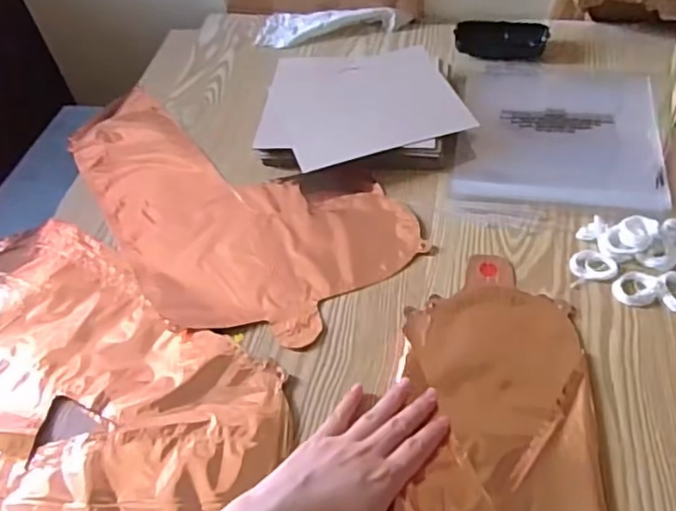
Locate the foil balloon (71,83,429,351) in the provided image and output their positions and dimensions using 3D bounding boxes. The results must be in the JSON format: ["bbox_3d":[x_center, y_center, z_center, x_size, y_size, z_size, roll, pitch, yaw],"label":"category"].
[{"bbox_3d":[-0.138,-0.066,0.651,0.223,0.014,0.430,-36,55,-24],"label":"foil balloon"}]

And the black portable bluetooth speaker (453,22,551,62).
[{"bbox_3d":[0.199,-0.266,0.764,0.106,0.025,0.051,3,49,8],"label":"black portable bluetooth speaker"}]

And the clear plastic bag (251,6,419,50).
[{"bbox_3d":[-0.008,-0.302,0.818,0.196,0.025,0.078,6,50,11],"label":"clear plastic bag"}]

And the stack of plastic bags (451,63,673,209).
[{"bbox_3d":[0.233,-0.141,0.665,0.196,0.016,0.238,6,50,11],"label":"stack of plastic bags"}]

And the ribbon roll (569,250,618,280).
[{"bbox_3d":[0.218,0.009,0.531,0.038,0.009,0.026,11,51,15],"label":"ribbon roll"}]

